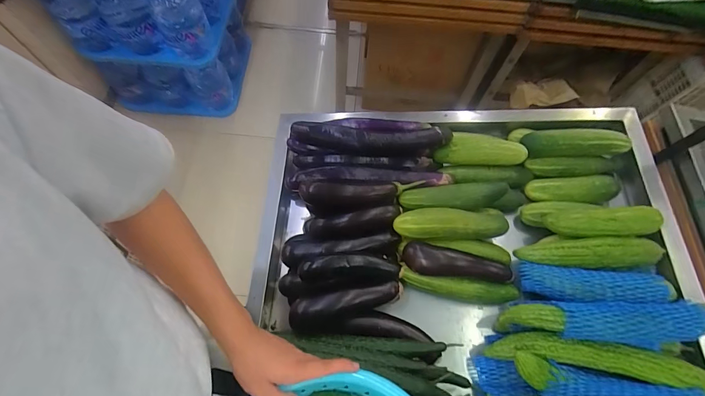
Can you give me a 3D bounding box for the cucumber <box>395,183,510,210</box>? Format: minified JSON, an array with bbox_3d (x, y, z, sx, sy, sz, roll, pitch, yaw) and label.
[{"bbox_3d":[0.214,-0.003,0.700,0.219,0.049,0.053,-5,67,-5],"label":"cucumber"}]

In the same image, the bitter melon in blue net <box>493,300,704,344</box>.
[{"bbox_3d":[0.440,0.216,0.581,0.336,0.105,0.064,1,66,-2],"label":"bitter melon in blue net"}]

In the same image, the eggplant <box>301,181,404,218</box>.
[{"bbox_3d":[-0.002,0.003,0.687,0.204,0.049,0.066,-2,66,-4],"label":"eggplant"}]

